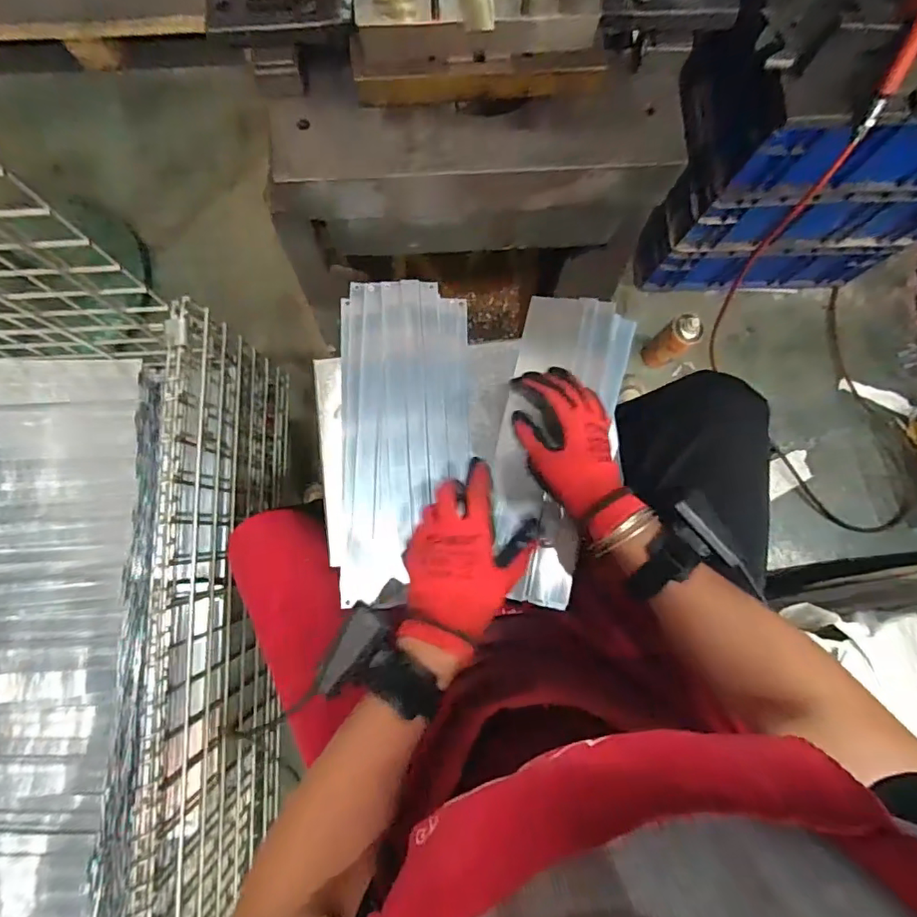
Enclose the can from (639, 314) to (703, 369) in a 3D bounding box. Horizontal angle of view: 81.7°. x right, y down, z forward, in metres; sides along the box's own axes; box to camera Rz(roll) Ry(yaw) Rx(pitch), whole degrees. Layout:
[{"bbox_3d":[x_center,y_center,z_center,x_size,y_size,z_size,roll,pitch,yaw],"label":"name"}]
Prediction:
[{"bbox_3d":[0.439,-0.239,1.103,0.056,0.176,0.064,-32,83,-6],"label":"can"}]

